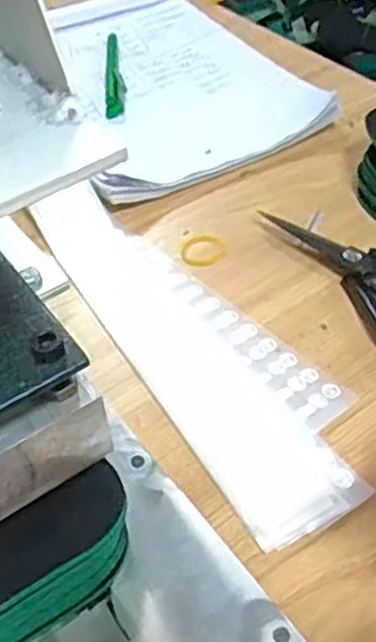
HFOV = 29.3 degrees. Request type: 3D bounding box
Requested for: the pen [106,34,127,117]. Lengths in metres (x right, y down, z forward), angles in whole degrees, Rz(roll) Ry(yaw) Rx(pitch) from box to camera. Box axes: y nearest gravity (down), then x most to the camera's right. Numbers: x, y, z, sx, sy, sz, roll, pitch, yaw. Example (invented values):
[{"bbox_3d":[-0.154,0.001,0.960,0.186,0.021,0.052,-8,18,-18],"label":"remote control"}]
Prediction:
[{"bbox_3d":[-0.065,-0.224,0.642,0.015,0.009,0.138,-4,48,-1],"label":"pen"}]

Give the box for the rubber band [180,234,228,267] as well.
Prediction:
[{"bbox_3d":[0.011,-0.049,0.492,0.031,0.004,0.029,-1,48,2],"label":"rubber band"}]

